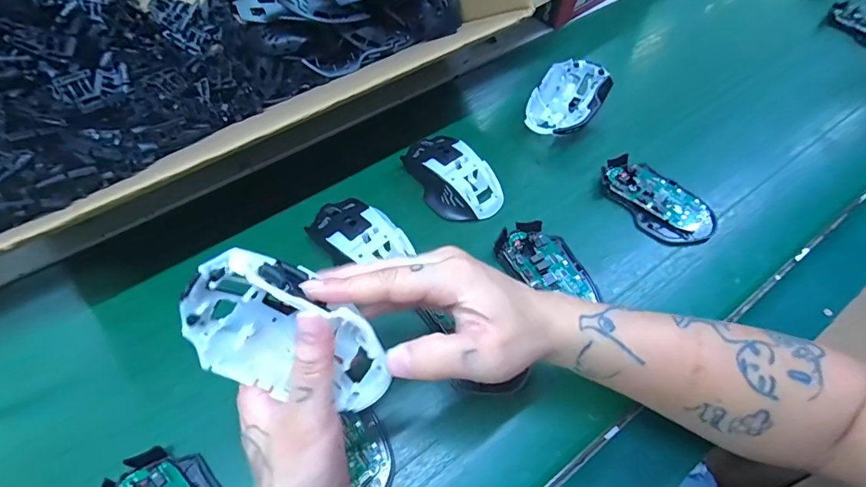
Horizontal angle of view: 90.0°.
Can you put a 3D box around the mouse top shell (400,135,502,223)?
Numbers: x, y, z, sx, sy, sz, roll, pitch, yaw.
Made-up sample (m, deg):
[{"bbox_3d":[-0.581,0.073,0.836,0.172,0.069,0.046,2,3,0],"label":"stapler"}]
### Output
[{"bbox_3d":[0.018,-0.070,0.437,0.065,0.033,0.109,-38,69,-25],"label":"mouse top shell"}]

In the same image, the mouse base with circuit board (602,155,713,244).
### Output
[{"bbox_3d":[0.223,-0.046,0.435,0.065,0.017,0.117,-35,67,-23],"label":"mouse base with circuit board"}]

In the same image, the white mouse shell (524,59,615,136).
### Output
[{"bbox_3d":[0.150,-0.160,0.492,0.075,0.050,0.111,31,61,13],"label":"white mouse shell"}]

